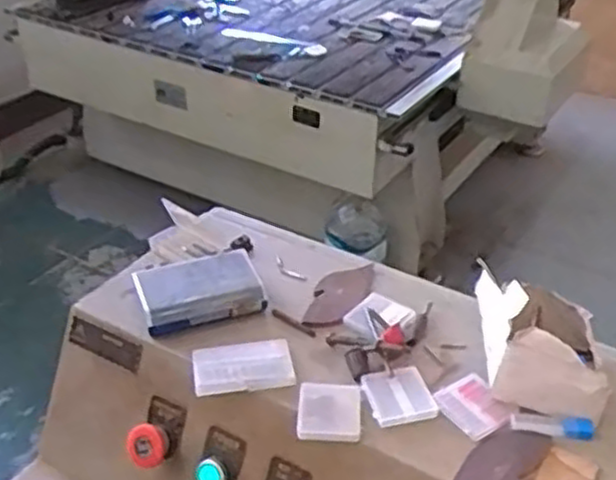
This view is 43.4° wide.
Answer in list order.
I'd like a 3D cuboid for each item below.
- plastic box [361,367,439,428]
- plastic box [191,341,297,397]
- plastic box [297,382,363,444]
[{"bbox_3d":[0.077,0.135,0.666,0.054,0.015,0.057,-7,34,-11],"label":"plastic box"},{"bbox_3d":[-0.059,0.115,0.699,0.089,0.015,0.054,-3,34,-5],"label":"plastic box"},{"bbox_3d":[0.018,0.146,0.656,0.053,0.013,0.056,2,34,3],"label":"plastic box"}]

